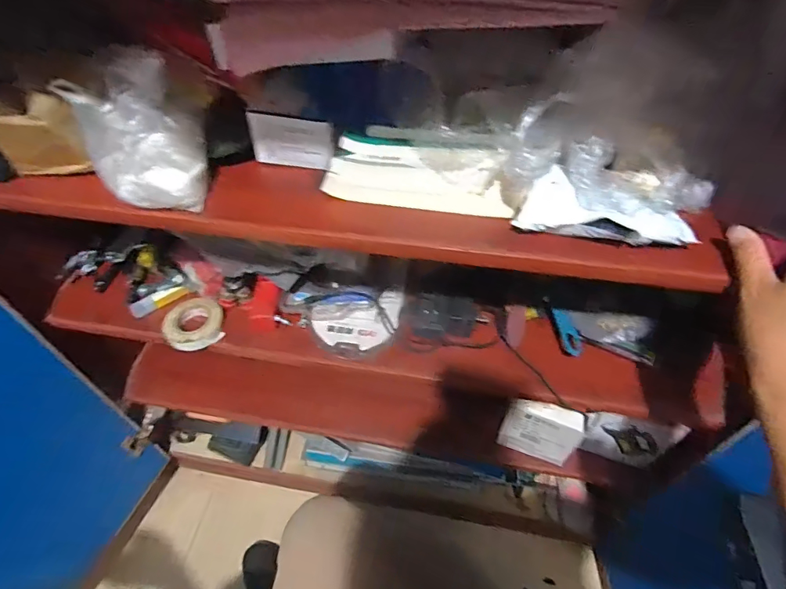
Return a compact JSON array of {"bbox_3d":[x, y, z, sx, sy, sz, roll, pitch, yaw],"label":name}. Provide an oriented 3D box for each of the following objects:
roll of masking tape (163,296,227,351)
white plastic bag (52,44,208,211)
[{"bbox_3d":[-0.284,0.043,0.641,0.073,0.033,0.079,-1,48,1],"label":"roll of masking tape"},{"bbox_3d":[-0.240,-0.153,0.430,0.113,0.119,0.096,-20,50,-16],"label":"white plastic bag"}]

